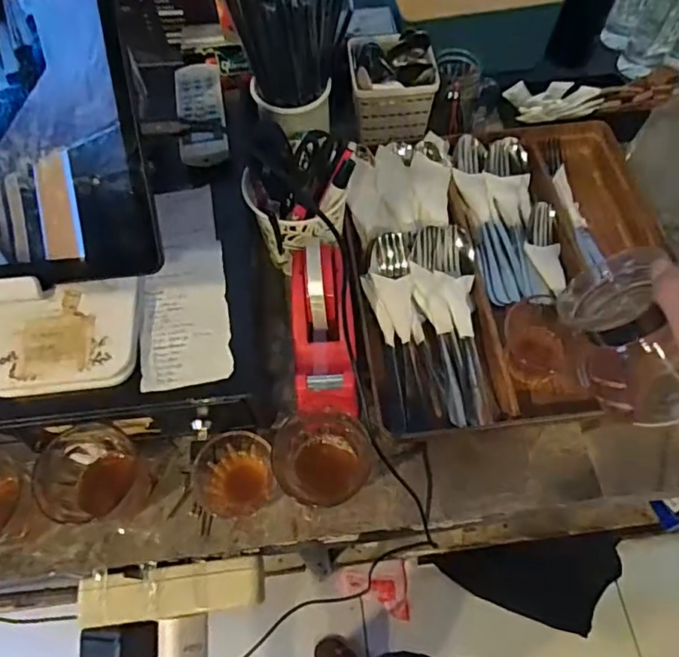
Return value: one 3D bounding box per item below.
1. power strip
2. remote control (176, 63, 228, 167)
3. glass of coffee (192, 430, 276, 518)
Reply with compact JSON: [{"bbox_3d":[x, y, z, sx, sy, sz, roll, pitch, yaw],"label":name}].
[{"bbox_3d":[-0.147,0.231,0.467,0.157,0.031,0.041,-6,63,-2],"label":"power strip"},{"bbox_3d":[-0.142,-0.220,0.544,0.046,0.022,0.123,-9,63,-3],"label":"remote control"},{"bbox_3d":[-0.089,0.127,0.456,0.060,0.066,0.061,-1,63,1],"label":"glass of coffee"}]

